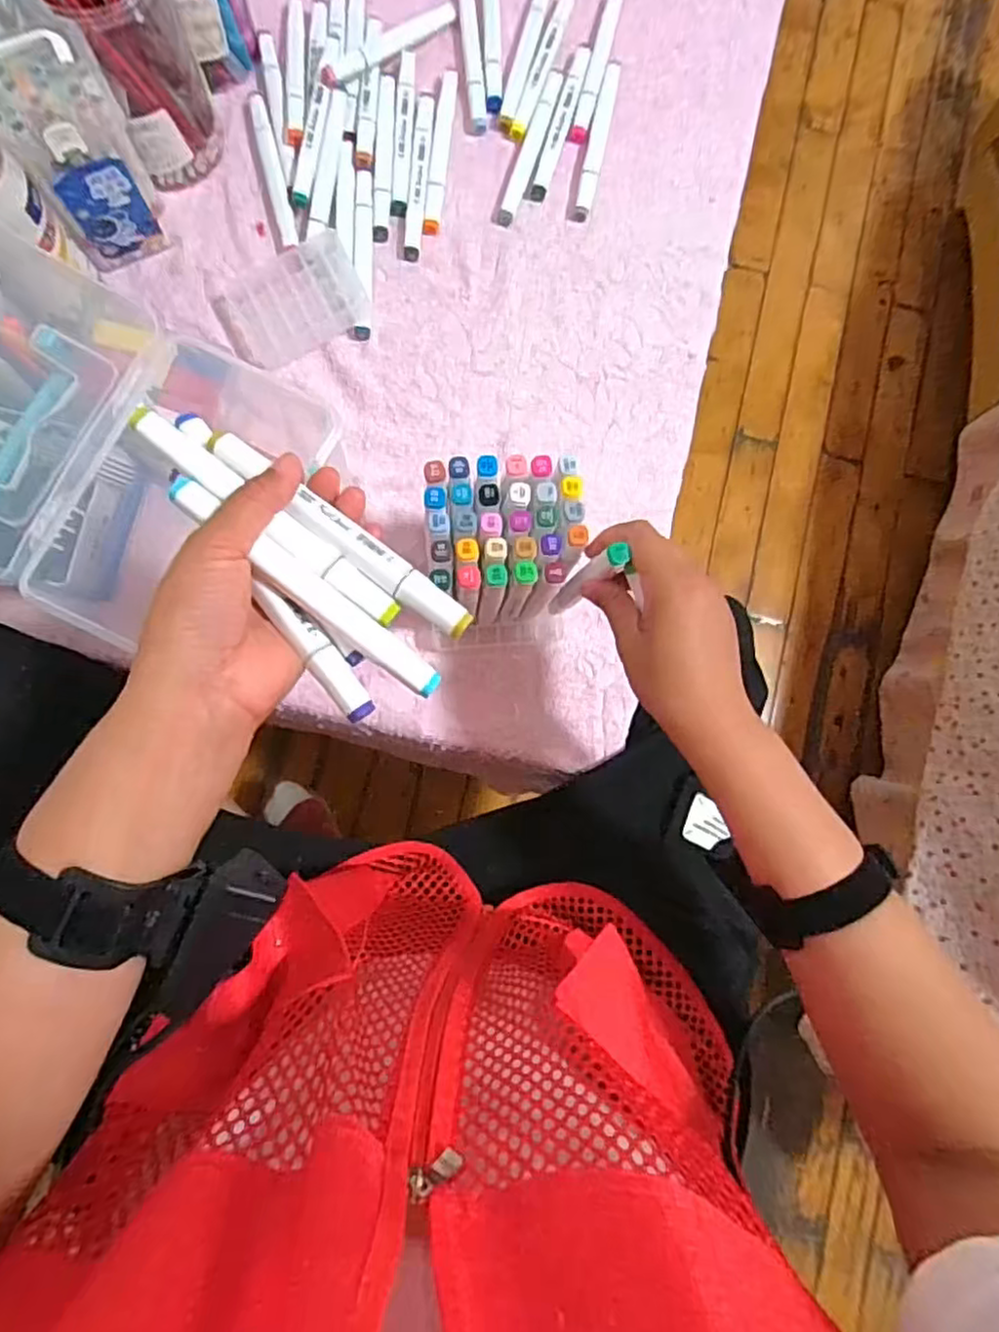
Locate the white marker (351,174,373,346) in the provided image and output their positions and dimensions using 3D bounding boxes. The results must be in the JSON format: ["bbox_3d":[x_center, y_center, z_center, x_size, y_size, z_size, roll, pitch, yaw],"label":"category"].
[{"bbox_3d":[-0.117,-0.357,0.573,0.016,0.015,0.150,1,85,-6],"label":"white marker"}]

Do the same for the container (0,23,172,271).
[{"bbox_3d":[-0.312,-0.378,0.502,0.085,0.144,0.065,-29,89,-8],"label":"container"}]

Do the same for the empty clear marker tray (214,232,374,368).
[{"bbox_3d":[-0.173,-0.307,0.562,0.118,0.020,0.080,-28,89,-8],"label":"empty clear marker tray"}]

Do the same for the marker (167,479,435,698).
[{"bbox_3d":[-0.092,-0.037,0.323,0.153,0.011,0.019,38,82,-4],"label":"marker"}]

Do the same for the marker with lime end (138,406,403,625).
[{"bbox_3d":[-0.112,-0.072,0.327,0.154,0.019,0.016,38,82,-1],"label":"marker with lime end"}]

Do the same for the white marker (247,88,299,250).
[{"bbox_3d":[-0.197,-0.431,0.584,0.017,0.020,0.156,-14,87,-7],"label":"white marker"}]

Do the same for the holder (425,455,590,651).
[{"bbox_3d":[0.001,-0.073,0.488,0.099,0.155,0.102,-4,86,-7],"label":"holder"}]

